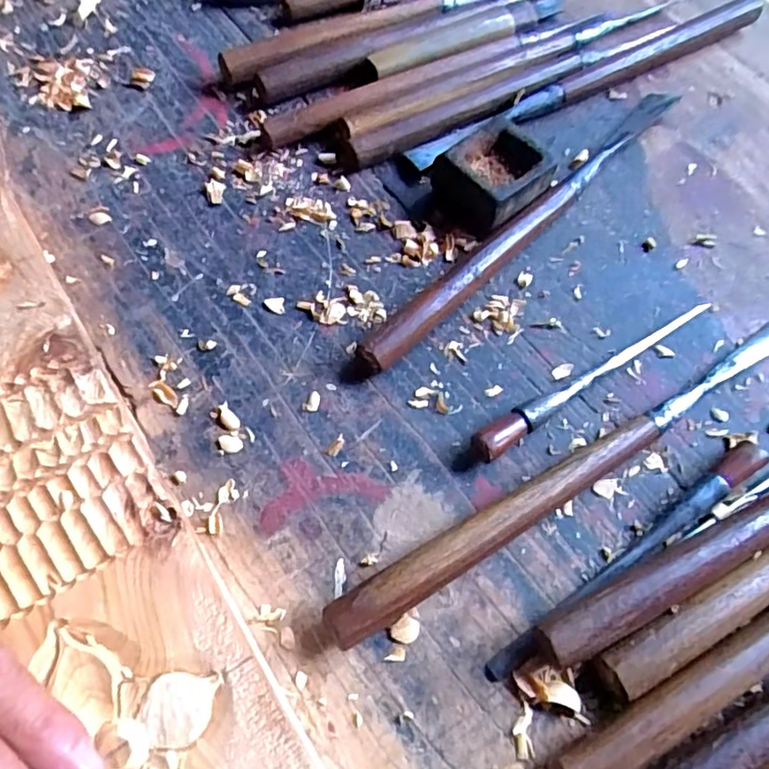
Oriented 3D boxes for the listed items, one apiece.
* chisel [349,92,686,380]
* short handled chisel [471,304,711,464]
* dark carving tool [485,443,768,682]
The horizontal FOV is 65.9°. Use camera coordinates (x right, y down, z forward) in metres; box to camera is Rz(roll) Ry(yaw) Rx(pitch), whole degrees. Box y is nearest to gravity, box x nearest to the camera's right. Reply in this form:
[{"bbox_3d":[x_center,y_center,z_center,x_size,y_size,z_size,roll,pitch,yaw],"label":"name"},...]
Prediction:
[{"bbox_3d":[0.082,-0.093,0.317,0.016,0.018,0.260,41,70,15],"label":"chisel"},{"bbox_3d":[0.099,-0.007,0.279,0.143,0.016,0.013,-32,70,-16],"label":"short handled chisel"},{"bbox_3d":[0.103,0.070,0.243,0.152,0.015,0.012,-33,70,-16],"label":"dark carving tool"}]

